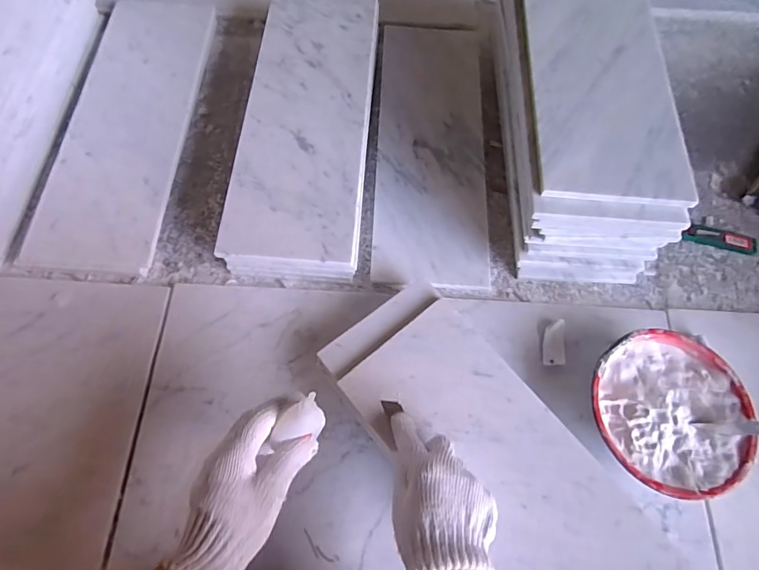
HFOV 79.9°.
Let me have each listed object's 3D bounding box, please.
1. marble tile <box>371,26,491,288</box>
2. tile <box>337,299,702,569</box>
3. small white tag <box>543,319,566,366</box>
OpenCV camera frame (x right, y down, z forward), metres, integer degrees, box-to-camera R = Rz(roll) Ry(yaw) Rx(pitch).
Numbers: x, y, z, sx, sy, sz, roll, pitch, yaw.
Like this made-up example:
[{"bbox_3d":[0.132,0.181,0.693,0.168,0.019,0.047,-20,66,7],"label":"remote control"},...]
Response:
[{"bbox_3d":[0.077,-0.212,0.662,0.154,0.023,0.452,3,68,1],"label":"marble tile"},{"bbox_3d":[0.163,0.220,0.435,0.154,0.018,0.447,-35,73,-17],"label":"tile"},{"bbox_3d":[0.211,0.070,0.546,0.024,0.015,0.055,10,68,4],"label":"small white tag"}]

